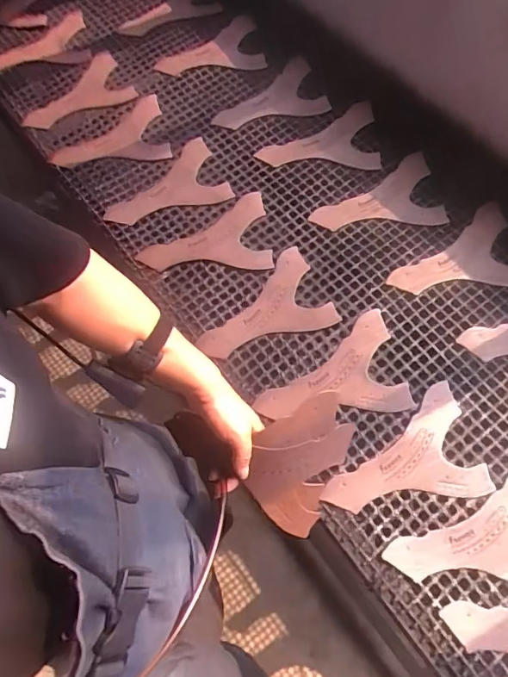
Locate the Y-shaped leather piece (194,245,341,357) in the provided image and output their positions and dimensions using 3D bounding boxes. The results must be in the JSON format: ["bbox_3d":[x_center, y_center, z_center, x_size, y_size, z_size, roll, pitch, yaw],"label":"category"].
[{"bbox_3d":[0.008,-0.047,0.758,0.208,0.010,0.146,-23,62,-6],"label":"Y-shaped leather piece"}]

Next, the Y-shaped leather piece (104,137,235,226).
[{"bbox_3d":[-0.132,-0.254,0.851,0.137,0.014,0.227,37,71,23],"label":"Y-shaped leather piece"}]

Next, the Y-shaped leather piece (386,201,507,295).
[{"bbox_3d":[0.316,-0.136,0.774,0.219,0.009,0.149,-10,63,-4],"label":"Y-shaped leather piece"}]

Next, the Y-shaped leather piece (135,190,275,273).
[{"bbox_3d":[-0.085,-0.172,0.815,0.214,0.008,0.149,-8,66,-1],"label":"Y-shaped leather piece"}]

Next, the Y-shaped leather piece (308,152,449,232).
[{"bbox_3d":[0.205,-0.244,0.833,0.218,0.007,0.146,-9,66,-1],"label":"Y-shaped leather piece"}]

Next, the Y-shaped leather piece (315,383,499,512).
[{"bbox_3d":[0.194,0.160,0.658,0.216,0.005,0.149,-15,66,-3],"label":"Y-shaped leather piece"}]

